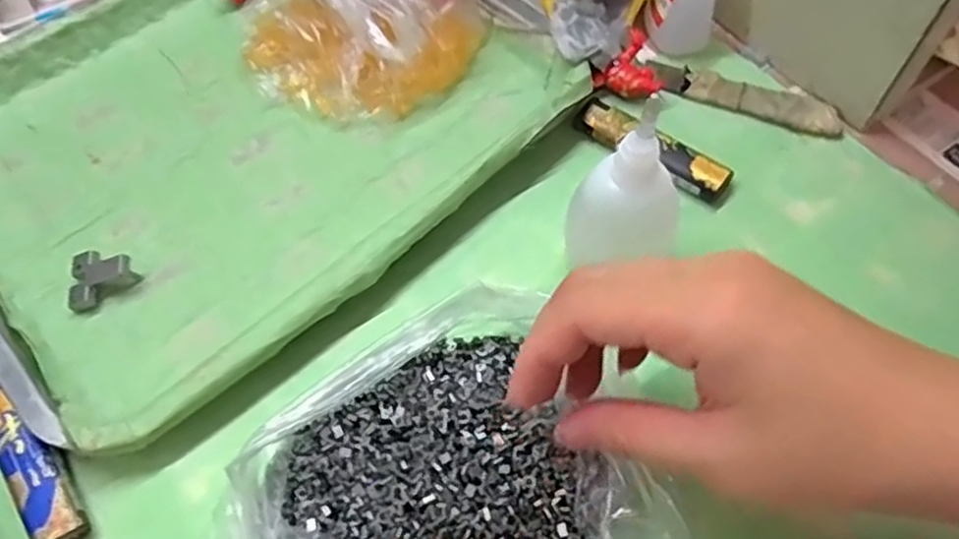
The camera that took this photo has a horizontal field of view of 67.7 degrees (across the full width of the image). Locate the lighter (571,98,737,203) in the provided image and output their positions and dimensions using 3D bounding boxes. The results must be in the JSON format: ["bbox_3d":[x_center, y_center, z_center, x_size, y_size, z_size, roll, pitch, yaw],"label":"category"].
[{"bbox_3d":[0.083,-0.059,0.348,0.079,0.010,0.021,34,66,19],"label":"lighter"}]

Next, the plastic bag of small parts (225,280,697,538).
[{"bbox_3d":[-0.016,0.077,0.253,0.135,0.031,0.118,-25,62,-12],"label":"plastic bag of small parts"}]

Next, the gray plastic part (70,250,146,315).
[{"bbox_3d":[-0.171,0.003,0.319,0.030,0.008,0.023,-33,64,-16],"label":"gray plastic part"}]

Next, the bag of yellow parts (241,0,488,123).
[{"bbox_3d":[-0.061,-0.139,0.372,0.115,0.057,0.113,23,63,14],"label":"bag of yellow parts"}]

